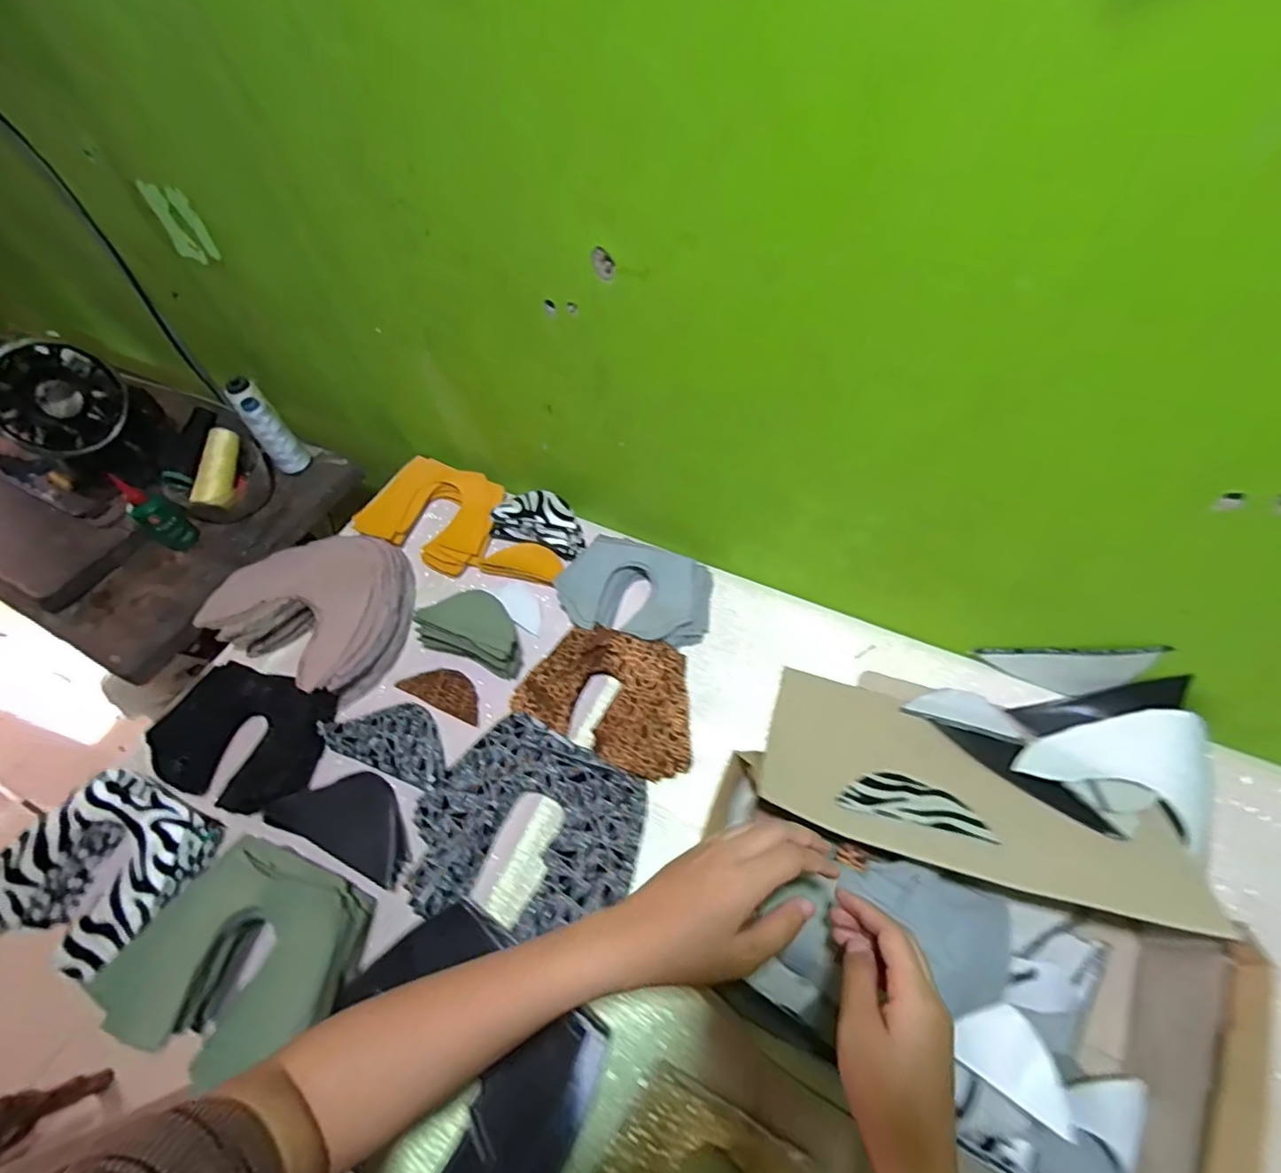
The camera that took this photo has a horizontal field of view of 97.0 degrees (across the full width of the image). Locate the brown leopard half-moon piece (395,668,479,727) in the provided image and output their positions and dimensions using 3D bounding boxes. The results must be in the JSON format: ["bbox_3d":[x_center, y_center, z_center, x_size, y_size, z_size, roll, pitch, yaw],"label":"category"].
[{"bbox_3d":[-0.213,0.113,0.624,0.100,0.007,0.045,21,56,16],"label":"brown leopard half-moon piece"}]

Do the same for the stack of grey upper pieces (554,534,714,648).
[{"bbox_3d":[-0.002,0.010,0.643,0.164,0.034,0.120,21,60,17],"label":"stack of grey upper pieces"}]

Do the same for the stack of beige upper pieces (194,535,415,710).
[{"bbox_3d":[-0.354,0.019,0.653,0.183,0.073,0.184,23,61,18],"label":"stack of beige upper pieces"}]

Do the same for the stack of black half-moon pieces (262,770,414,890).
[{"bbox_3d":[-0.273,0.214,0.535,0.141,0.029,0.073,18,59,15],"label":"stack of black half-moon pieces"}]

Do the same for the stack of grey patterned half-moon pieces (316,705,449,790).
[{"bbox_3d":[-0.252,0.154,0.584,0.143,0.023,0.071,17,59,14],"label":"stack of grey patterned half-moon pieces"}]

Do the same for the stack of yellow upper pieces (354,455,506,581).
[{"bbox_3d":[-0.267,-0.096,0.741,0.175,0.040,0.135,21,60,17],"label":"stack of yellow upper pieces"}]

